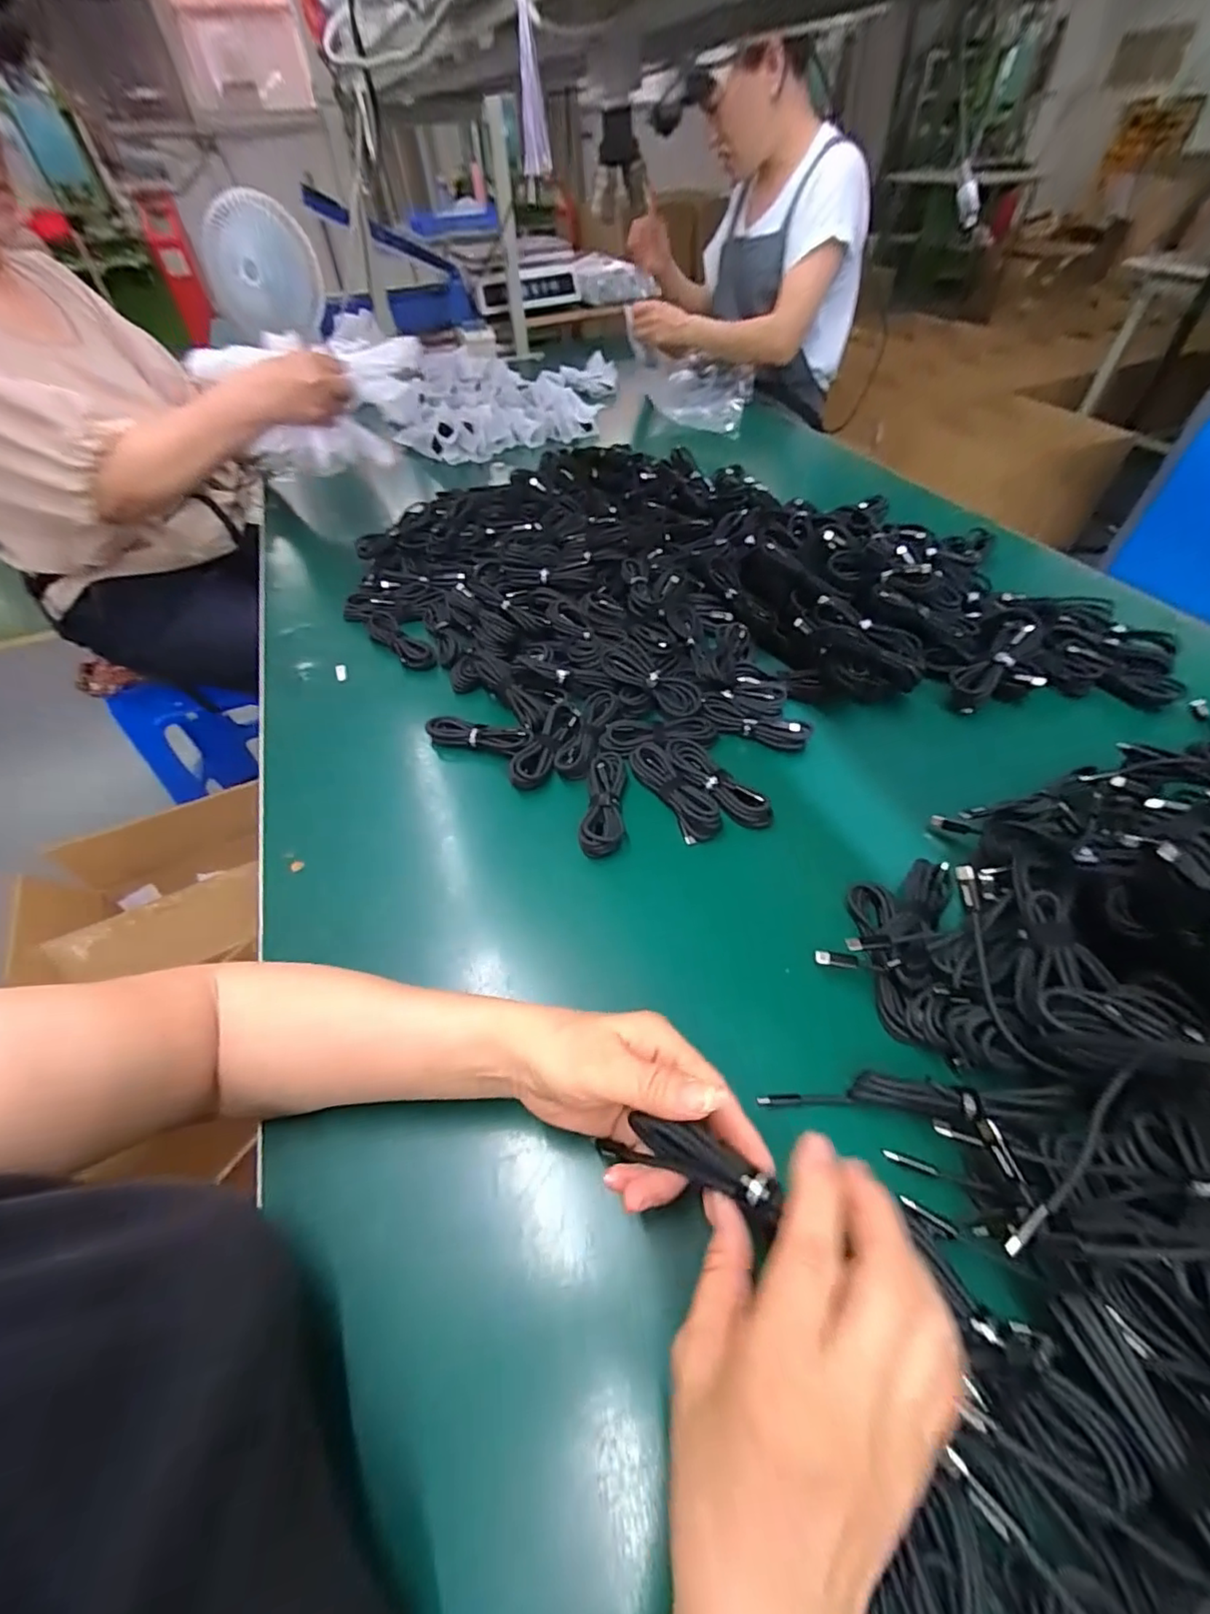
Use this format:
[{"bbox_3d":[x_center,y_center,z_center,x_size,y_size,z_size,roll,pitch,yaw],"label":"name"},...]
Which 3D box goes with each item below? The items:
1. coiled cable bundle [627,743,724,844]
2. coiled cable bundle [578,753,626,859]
[{"bbox_3d":[0.060,-0.015,0.498,0.038,0.020,0.112,-25,53,-17],"label":"coiled cable bundle"},{"bbox_3d":[0.000,-0.008,0.491,0.034,0.019,0.112,0,50,4],"label":"coiled cable bundle"}]

